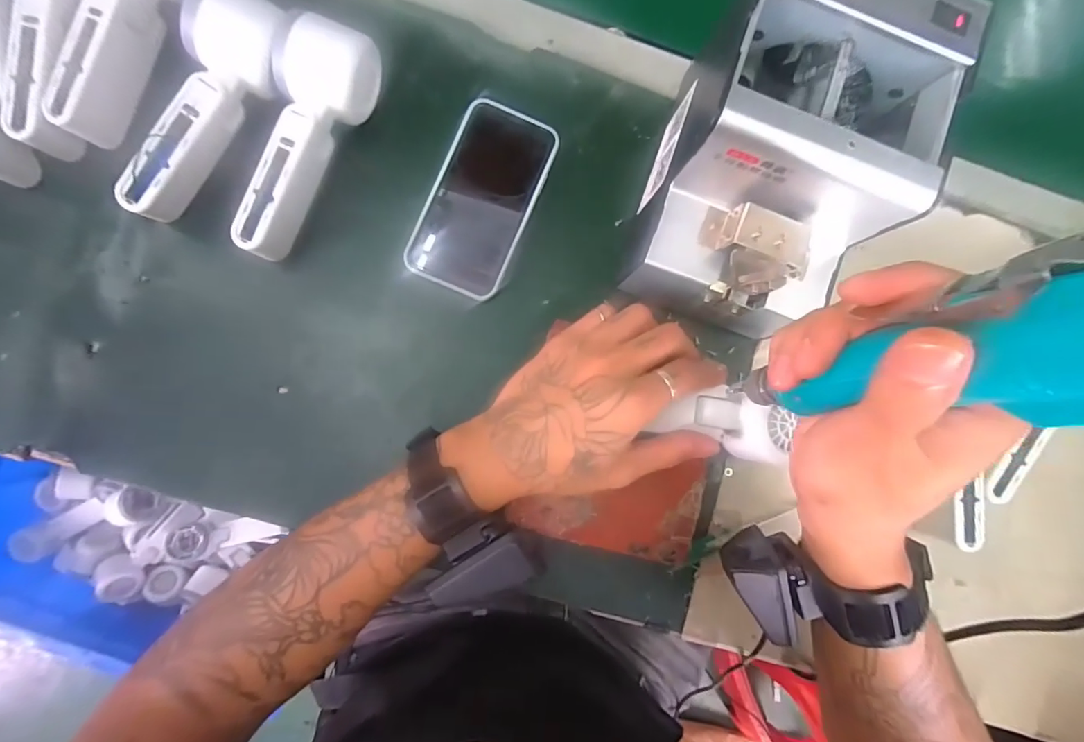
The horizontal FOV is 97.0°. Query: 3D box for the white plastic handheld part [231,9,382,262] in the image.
[{"bbox_3d":[-0.167,-0.160,0.337,0.066,0.061,0.170,22,86,-5],"label":"white plastic handheld part"}]

